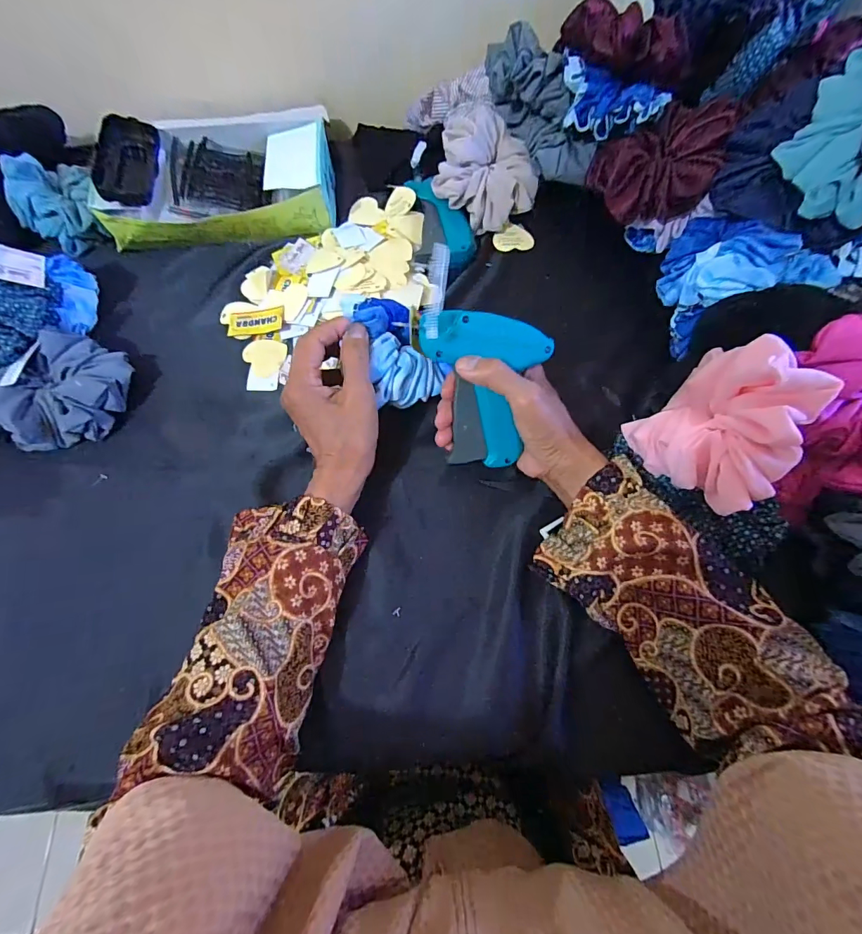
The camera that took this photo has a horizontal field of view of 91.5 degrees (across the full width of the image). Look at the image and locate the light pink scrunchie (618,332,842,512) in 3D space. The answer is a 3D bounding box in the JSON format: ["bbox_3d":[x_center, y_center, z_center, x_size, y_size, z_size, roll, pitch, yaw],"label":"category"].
[{"bbox_3d":[0.212,-0.031,0.299,0.083,0.097,0.100,-31,72,-12],"label":"light pink scrunchie"}]

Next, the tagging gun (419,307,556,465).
[{"bbox_3d":[0.051,-0.067,0.339,0.092,0.029,0.127,-12,113,12],"label":"tagging gun"}]

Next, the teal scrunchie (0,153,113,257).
[{"bbox_3d":[-0.415,-0.294,0.460,0.074,0.056,0.110,-24,70,-9],"label":"teal scrunchie"}]

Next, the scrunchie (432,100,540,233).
[{"bbox_3d":[0.056,-0.328,0.463,0.101,0.057,0.107,0,76,1],"label":"scrunchie"}]

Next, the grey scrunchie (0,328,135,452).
[{"bbox_3d":[-0.336,-0.065,0.379,0.086,0.041,0.121,24,70,9],"label":"grey scrunchie"}]

